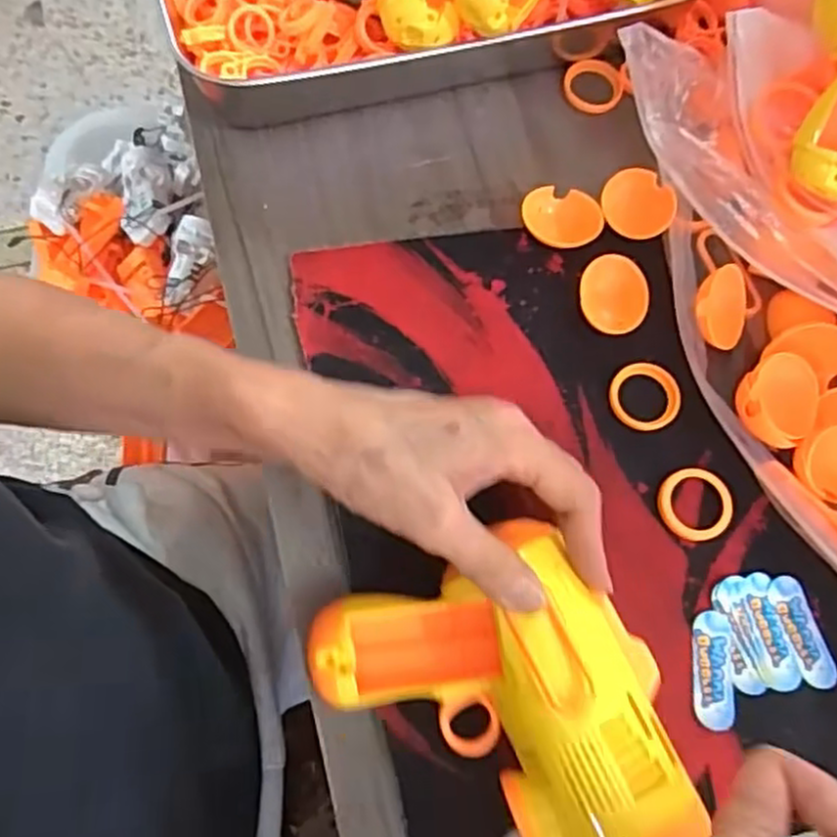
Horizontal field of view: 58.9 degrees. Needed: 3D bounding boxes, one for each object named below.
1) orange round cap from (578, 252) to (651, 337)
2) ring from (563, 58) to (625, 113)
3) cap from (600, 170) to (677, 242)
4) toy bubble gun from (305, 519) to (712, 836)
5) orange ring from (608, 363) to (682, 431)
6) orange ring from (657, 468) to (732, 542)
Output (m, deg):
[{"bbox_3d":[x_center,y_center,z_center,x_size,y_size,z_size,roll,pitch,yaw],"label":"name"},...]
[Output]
[{"bbox_3d":[0.103,-0.065,0.391,0.034,0.013,0.041,10,71,0],"label":"orange round cap"},{"bbox_3d":[0.106,-0.200,0.445,0.037,0.005,0.034,-7,72,-6],"label":"ring"},{"bbox_3d":[0.120,-0.116,0.404,0.039,0.011,0.035,34,73,8],"label":"cap"},{"bbox_3d":[0.035,0.120,0.296,0.119,0.042,0.138,-26,75,-9],"label":"toy bubble gun"},{"bbox_3d":[0.116,-0.011,0.381,0.037,0.006,0.034,1,71,-3],"label":"orange ring"},{"bbox_3d":[0.136,0.042,0.364,0.036,0.004,0.035,1,71,-3],"label":"orange ring"}]

